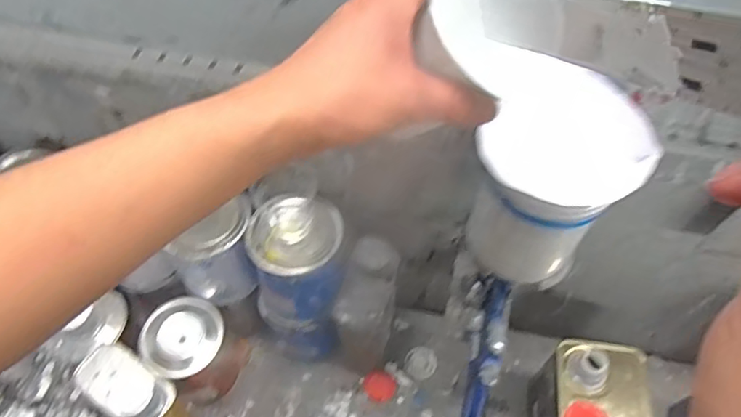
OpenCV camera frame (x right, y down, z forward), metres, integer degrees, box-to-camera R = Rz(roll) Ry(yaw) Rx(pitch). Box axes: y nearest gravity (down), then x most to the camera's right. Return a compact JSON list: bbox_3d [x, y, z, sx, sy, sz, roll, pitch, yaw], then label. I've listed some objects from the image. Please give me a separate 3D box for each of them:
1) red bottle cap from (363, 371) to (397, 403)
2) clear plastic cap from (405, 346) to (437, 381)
[{"bbox_3d":[0.014,0.254,0.796,0.045,0.006,0.043,1,55,-1],"label":"red bottle cap"},{"bbox_3d":[0.075,0.227,0.826,0.046,0.004,0.046,1,55,-1],"label":"clear plastic cap"}]

